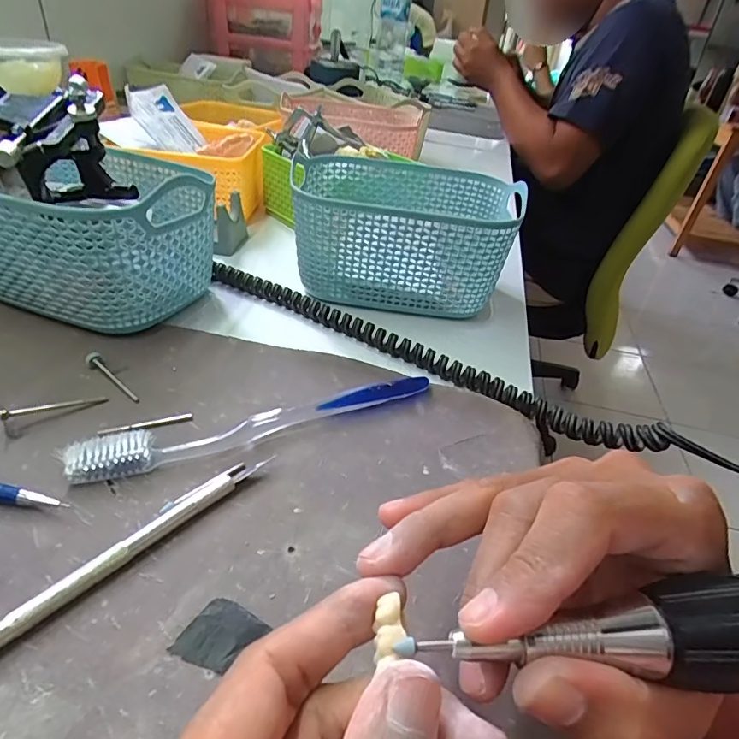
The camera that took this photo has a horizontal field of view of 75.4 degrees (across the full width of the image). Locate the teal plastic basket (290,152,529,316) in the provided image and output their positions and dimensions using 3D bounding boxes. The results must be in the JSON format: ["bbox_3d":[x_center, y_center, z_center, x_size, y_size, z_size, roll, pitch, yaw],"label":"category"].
[{"bbox_3d":[0.027,-0.106,0.382,0.164,0.081,0.119,9,37,2],"label":"teal plastic basket"}]

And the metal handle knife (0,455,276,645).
[{"bbox_3d":[-0.094,0.069,0.189,0.010,0.009,0.136,30,42,27],"label":"metal handle knife"}]

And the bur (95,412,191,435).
[{"bbox_3d":[-0.114,0.028,0.245,0.044,0.004,0.005,-10,40,-22],"label":"bur"}]

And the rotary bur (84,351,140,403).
[{"bbox_3d":[-0.144,0.004,0.268,0.048,0.007,0.007,30,42,27],"label":"rotary bur"}]

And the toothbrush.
[{"bbox_3d":[-0.051,0.027,0.251,0.186,0.012,0.019,-12,41,-25],"label":"toothbrush"}]

